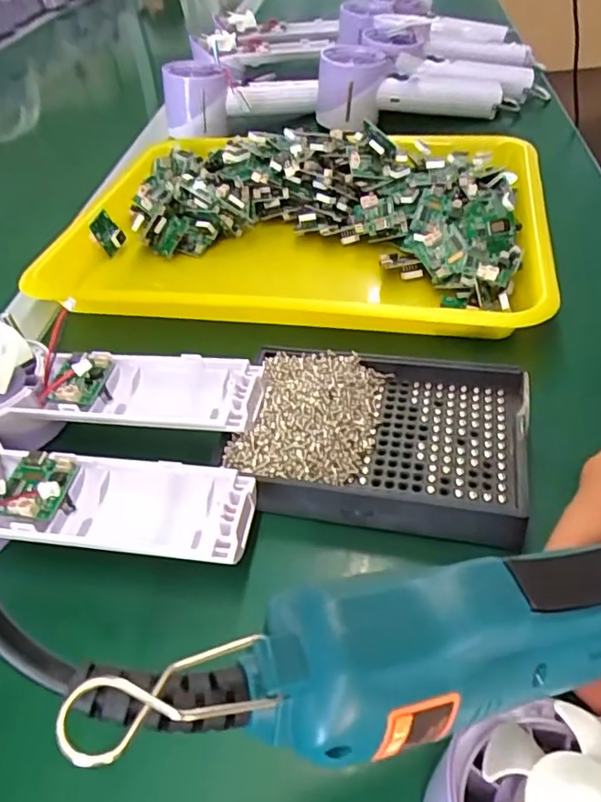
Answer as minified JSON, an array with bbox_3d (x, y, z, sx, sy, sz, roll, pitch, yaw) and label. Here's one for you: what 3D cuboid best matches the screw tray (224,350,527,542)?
[{"bbox_3d":[0.038,0.016,0.273,0.129,0.023,0.089,6,46,13],"label":"screw tray"}]

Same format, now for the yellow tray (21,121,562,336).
[{"bbox_3d":[0.001,-0.130,0.428,0.333,0.076,0.238,5,46,12],"label":"yellow tray"}]

